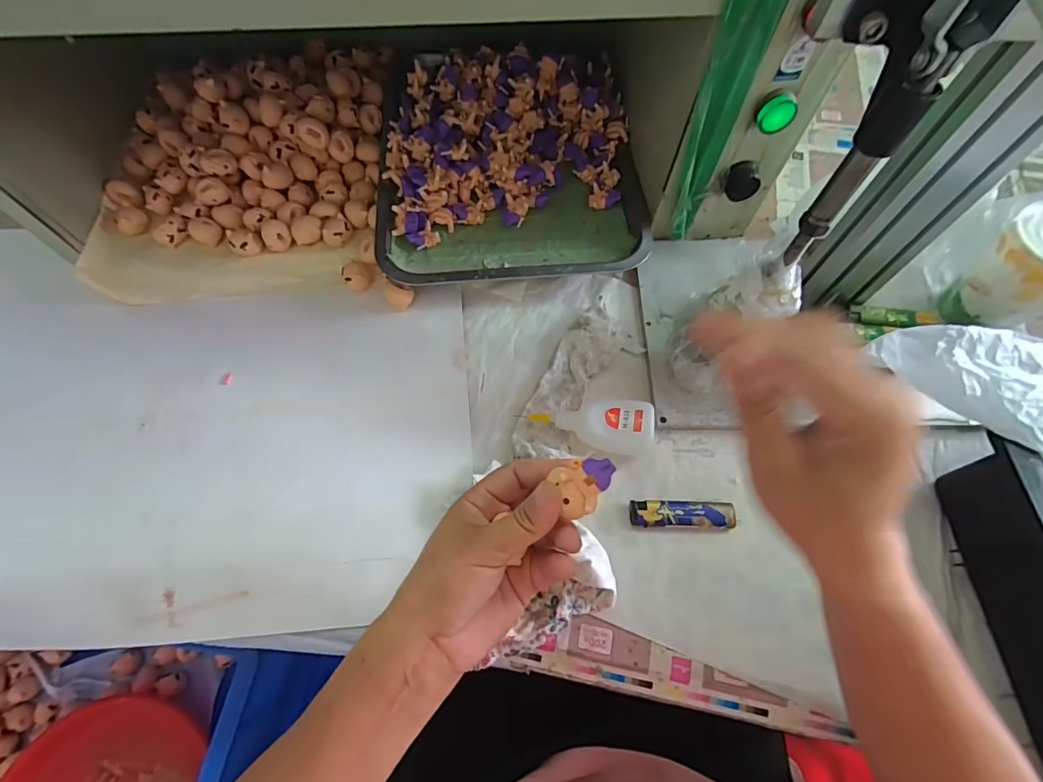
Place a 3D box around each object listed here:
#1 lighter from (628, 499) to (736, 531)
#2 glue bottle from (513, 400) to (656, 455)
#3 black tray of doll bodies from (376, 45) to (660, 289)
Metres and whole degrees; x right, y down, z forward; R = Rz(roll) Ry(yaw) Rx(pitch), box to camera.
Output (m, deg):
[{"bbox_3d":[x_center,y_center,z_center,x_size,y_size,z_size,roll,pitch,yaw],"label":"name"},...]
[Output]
[{"bbox_3d":[0.126,0.097,0.368,0.078,0.013,0.021,2,68,-1],"label":"lighter"},{"bbox_3d":[0.057,0.027,0.391,0.103,0.024,0.042,9,68,2],"label":"glue bottle"},{"bbox_3d":[-0.011,-0.232,0.475,0.255,0.048,0.268,-4,68,-3],"label":"black tray of doll bodies"}]

